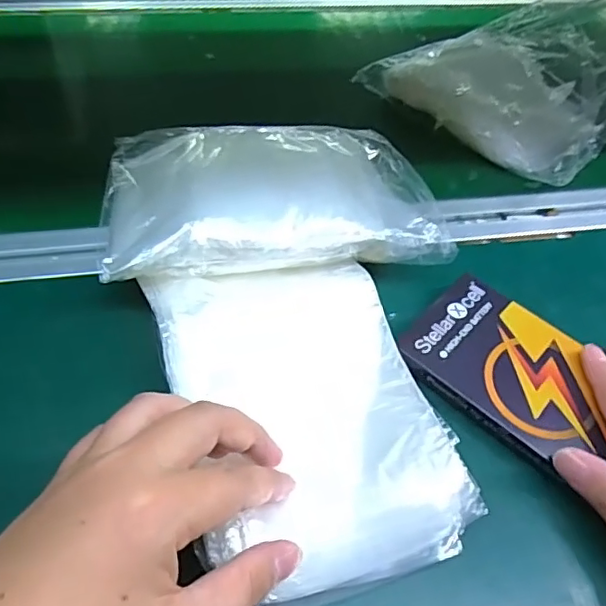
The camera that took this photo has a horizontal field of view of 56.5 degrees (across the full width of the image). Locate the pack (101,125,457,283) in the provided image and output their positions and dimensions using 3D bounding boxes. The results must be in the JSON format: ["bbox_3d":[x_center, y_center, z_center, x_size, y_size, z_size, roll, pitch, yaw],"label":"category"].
[{"bbox_3d":[-0.023,-0.073,0.353,0.199,0.037,0.132,-6,52,-10],"label":"pack"}]

